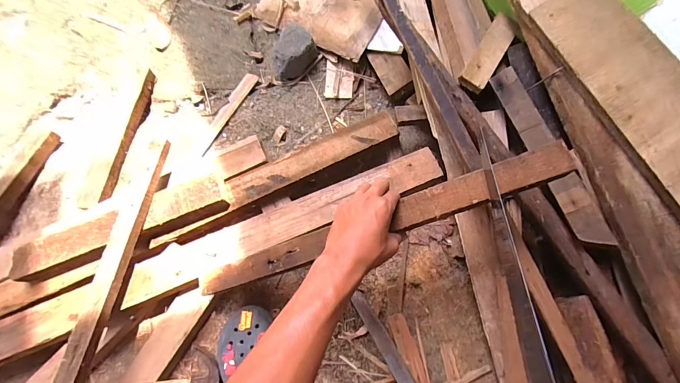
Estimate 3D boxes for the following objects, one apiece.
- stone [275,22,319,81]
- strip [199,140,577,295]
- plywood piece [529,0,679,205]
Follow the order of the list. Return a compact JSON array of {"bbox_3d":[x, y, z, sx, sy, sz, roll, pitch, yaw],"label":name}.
[{"bbox_3d":[-0.102,-0.315,0.775,0.077,0.077,0.117,13,72,7],"label":"stone"},{"bbox_3d":[0.016,0.055,0.461,0.538,0.009,0.039,-21,70,19],"label":"strip"},{"bbox_3d":[0.455,-0.129,0.482,0.114,0.010,0.426,-30,77,11],"label":"plywood piece"}]

